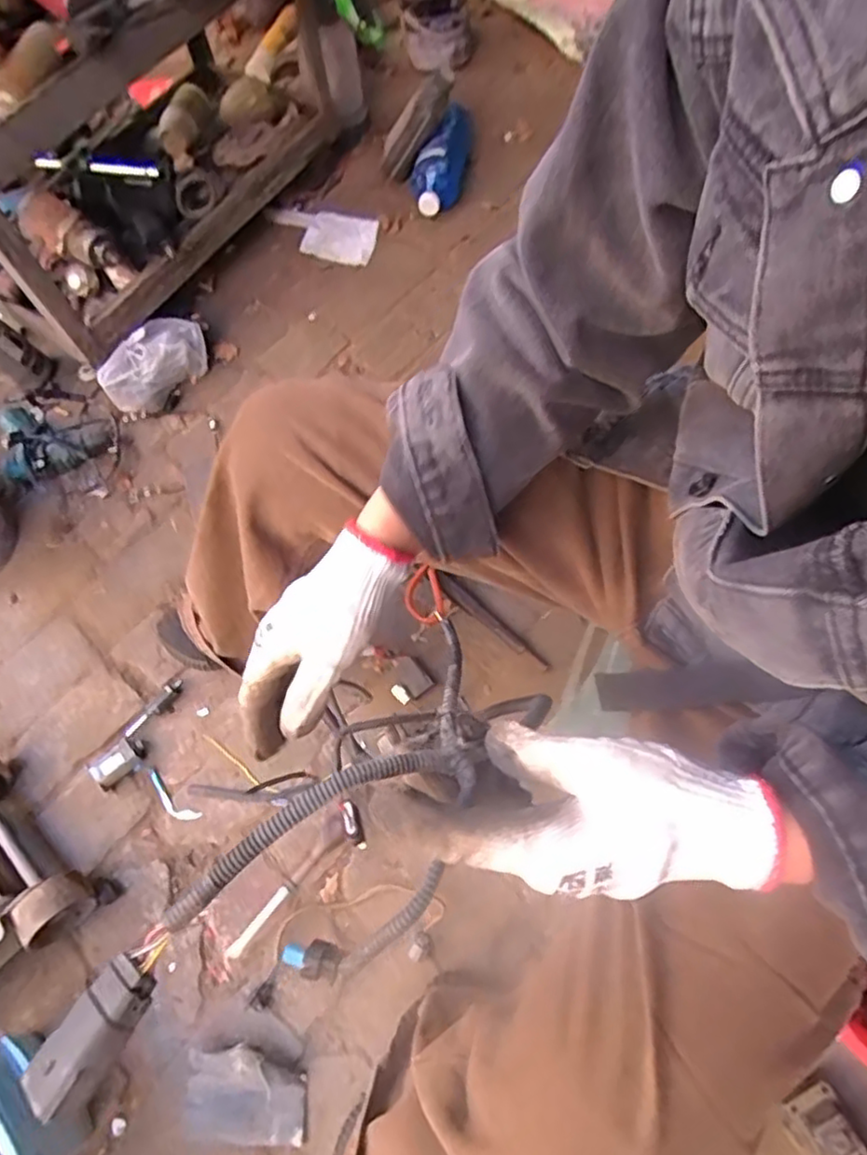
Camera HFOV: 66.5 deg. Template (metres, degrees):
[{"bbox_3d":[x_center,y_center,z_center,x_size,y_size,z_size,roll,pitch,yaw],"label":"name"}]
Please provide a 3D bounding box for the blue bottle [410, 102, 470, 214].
[{"bbox_3d":[0.021,-0.889,1.391,0.098,0.097,0.305,11,67,6],"label":"blue bottle"}]

